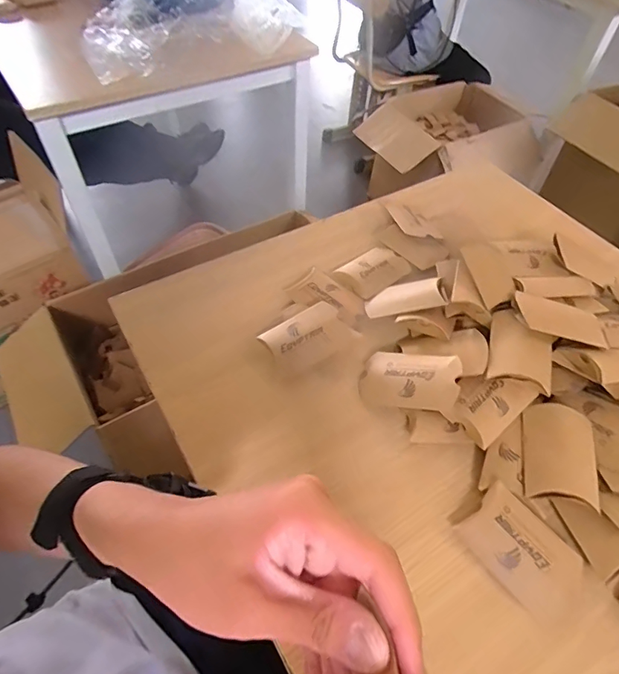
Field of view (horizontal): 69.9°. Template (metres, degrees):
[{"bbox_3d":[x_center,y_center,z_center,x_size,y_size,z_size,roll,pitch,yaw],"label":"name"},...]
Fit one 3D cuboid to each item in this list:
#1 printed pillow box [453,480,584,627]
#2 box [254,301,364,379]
[{"bbox_3d":[0.167,0.168,0.346,0.056,0.020,0.088,-32,61,-24],"label":"printed pillow box"},{"bbox_3d":[-0.001,-0.002,0.454,0.079,0.023,0.059,-28,59,-21],"label":"box"}]

